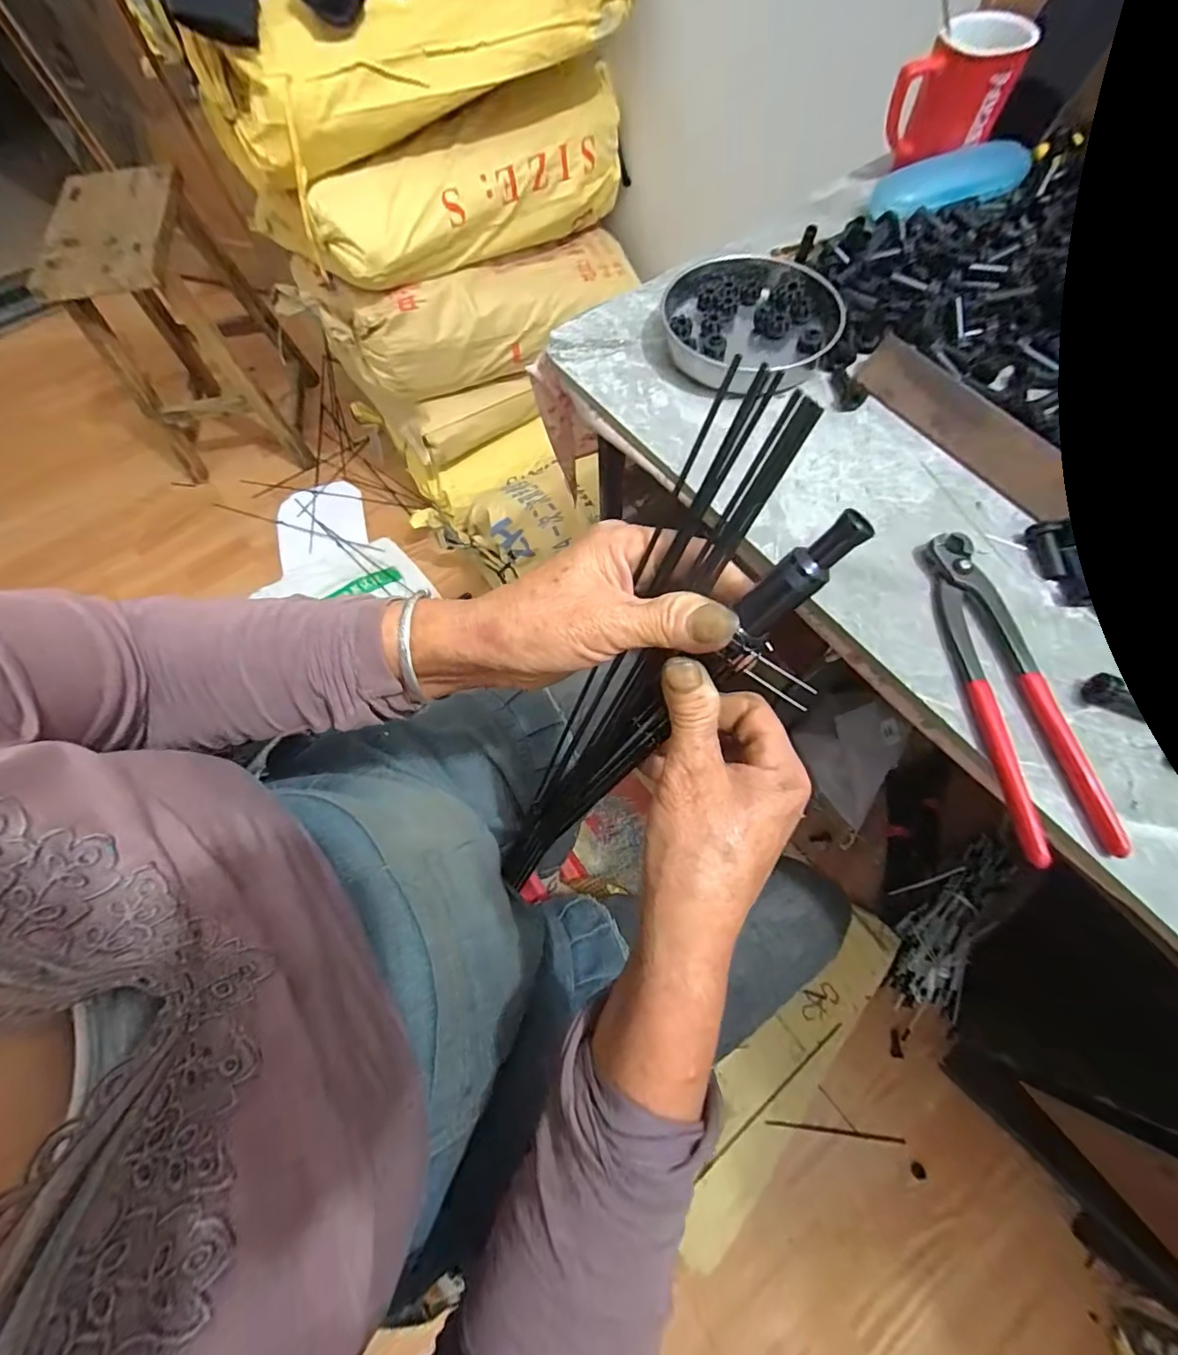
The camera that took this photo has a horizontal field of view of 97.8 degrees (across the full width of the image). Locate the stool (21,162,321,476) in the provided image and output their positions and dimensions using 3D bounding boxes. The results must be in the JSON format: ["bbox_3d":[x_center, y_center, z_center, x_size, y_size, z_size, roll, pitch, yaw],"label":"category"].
[{"bbox_3d":[-0.985,-0.837,1.274,0.337,0.484,0.434,-12,67,-2],"label":"stool"}]

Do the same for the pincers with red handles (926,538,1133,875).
[{"bbox_3d":[0.246,0.002,0.304,0.050,0.014,0.198,-5,67,1],"label":"pincers with red handles"}]

